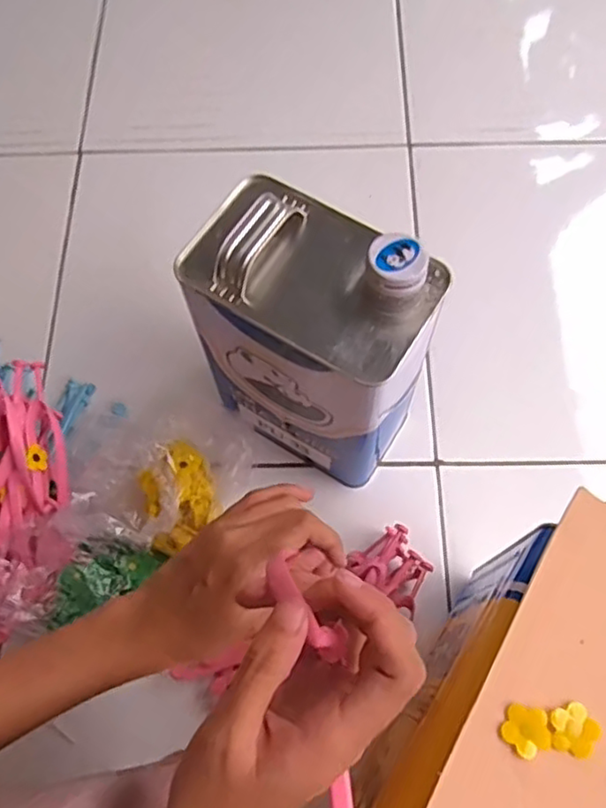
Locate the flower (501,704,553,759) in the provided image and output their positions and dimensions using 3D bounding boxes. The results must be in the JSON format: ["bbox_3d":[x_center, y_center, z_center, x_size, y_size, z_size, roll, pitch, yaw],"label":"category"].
[{"bbox_3d":[0.110,0.158,0.315,0.023,0.004,0.022,-1,68,1],"label":"flower"}]

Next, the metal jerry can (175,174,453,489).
[{"bbox_3d":[0.006,-0.048,0.535,0.169,0.267,0.115,30,72,13],"label":"metal jerry can"}]

